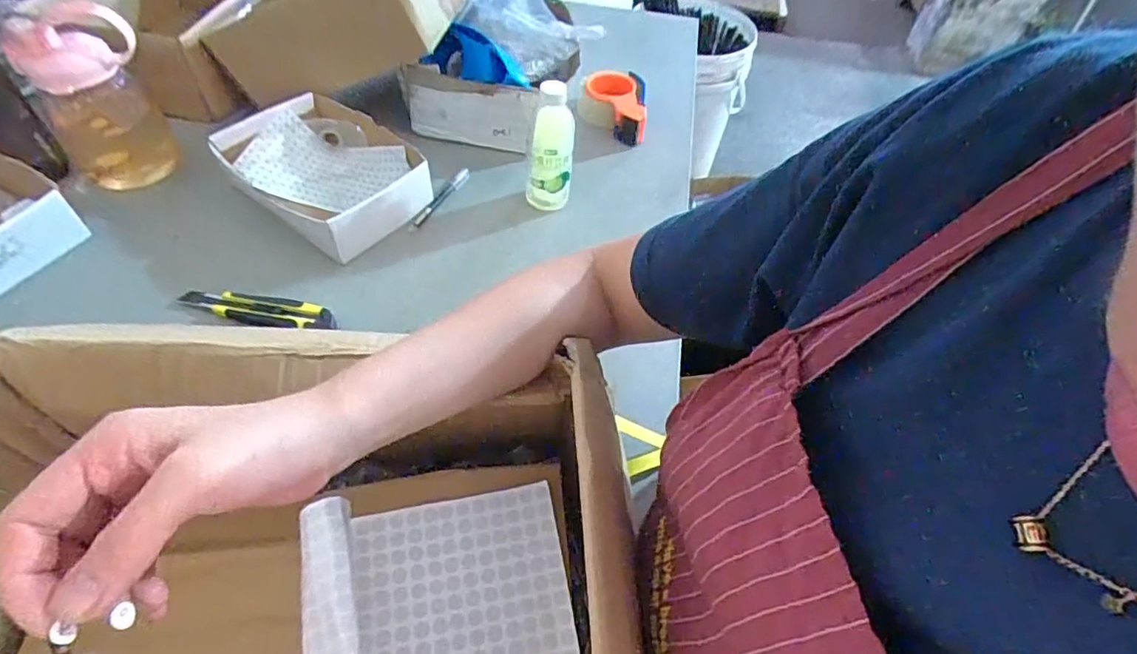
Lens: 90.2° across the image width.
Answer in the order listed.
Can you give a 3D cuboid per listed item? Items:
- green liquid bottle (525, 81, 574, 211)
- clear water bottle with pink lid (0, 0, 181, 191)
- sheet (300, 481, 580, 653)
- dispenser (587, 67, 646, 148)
[{"bbox_3d":[-0.023,-0.224,0.716,0.057,0.167,0.059,3,53,-3],"label":"green liquid bottle"},{"bbox_3d":[-0.590,-0.286,0.709,0.086,0.208,0.117,36,58,21],"label":"clear water bottle with pink lid"},{"bbox_3d":[-0.082,0.169,0.367,0.160,0.055,0.122,-8,54,-11],"label":"sheet"},{"bbox_3d":[0.075,-0.356,0.906,0.092,0.066,0.122,4,53,-2],"label":"dispenser"}]

